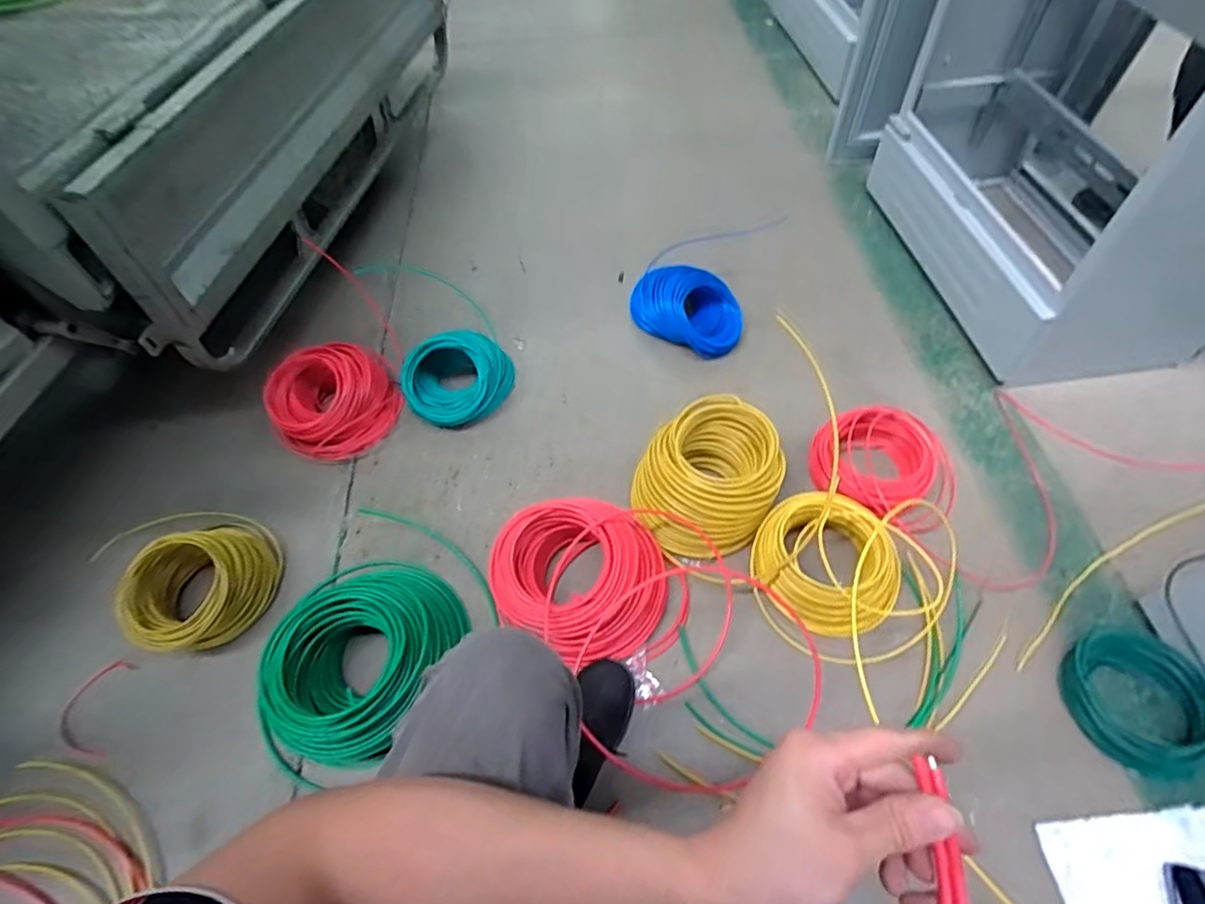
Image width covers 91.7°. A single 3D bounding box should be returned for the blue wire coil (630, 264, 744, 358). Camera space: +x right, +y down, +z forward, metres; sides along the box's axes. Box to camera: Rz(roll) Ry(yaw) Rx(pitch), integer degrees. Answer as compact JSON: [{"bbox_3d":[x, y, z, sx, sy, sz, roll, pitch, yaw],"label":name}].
[{"bbox_3d":[0.181,-0.315,1.257,0.244,0.104,0.162,20,59,16],"label":"blue wire coil"}]

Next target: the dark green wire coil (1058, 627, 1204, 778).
[{"bbox_3d":[0.741,0.339,0.808,0.158,0.060,0.190,-5,56,0],"label":"dark green wire coil"}]

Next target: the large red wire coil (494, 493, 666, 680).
[{"bbox_3d":[-0.031,0.194,0.914,0.247,0.123,0.229,-2,56,2],"label":"large red wire coil"}]

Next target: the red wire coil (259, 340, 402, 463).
[{"bbox_3d":[-0.517,-0.108,1.136,0.187,0.161,0.244,26,61,19],"label":"red wire coil"}]

